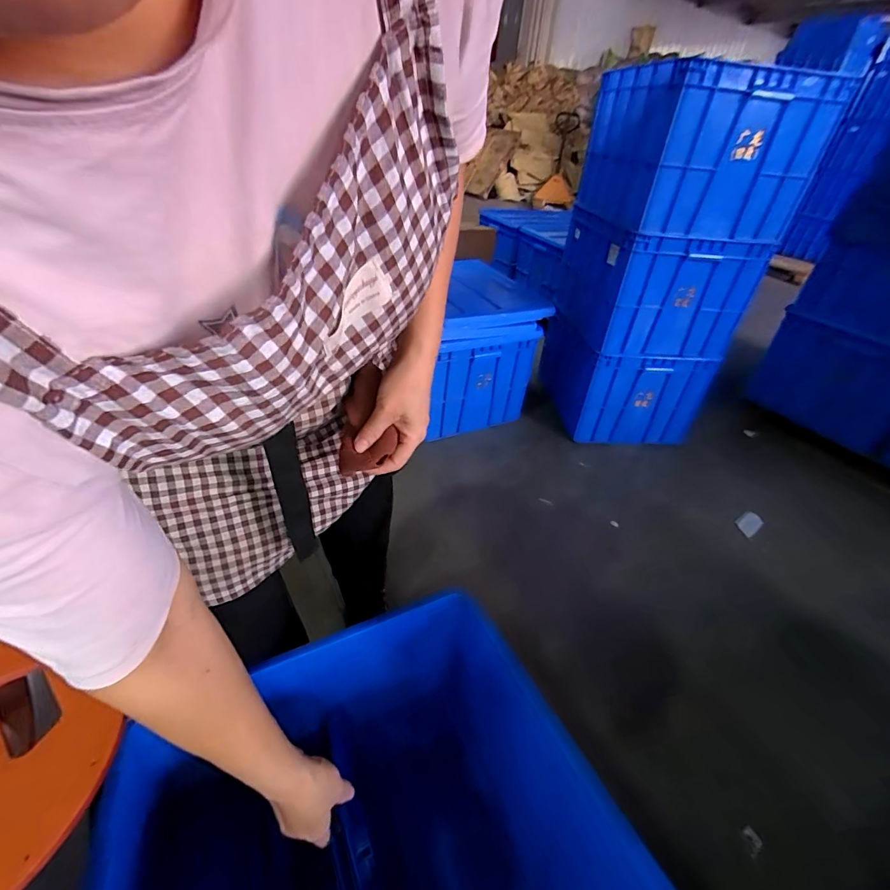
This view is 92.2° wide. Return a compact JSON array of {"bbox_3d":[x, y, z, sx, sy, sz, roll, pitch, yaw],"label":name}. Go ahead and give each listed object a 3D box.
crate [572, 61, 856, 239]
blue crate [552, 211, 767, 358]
[{"bbox_3d":[0.810,-0.957,1.393,0.516,0.399,0.539,-1,43,-9],"label":"crate"},{"bbox_3d":[0.764,-0.629,1.632,0.531,0.367,0.533,-4,44,-12],"label":"blue crate"}]

